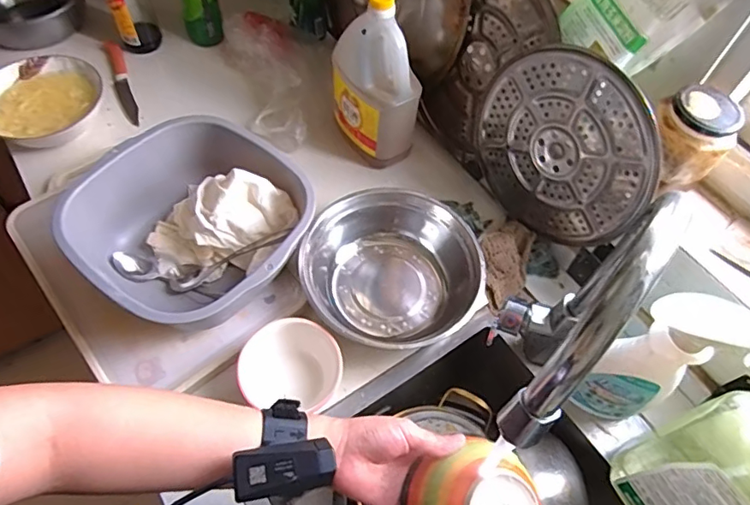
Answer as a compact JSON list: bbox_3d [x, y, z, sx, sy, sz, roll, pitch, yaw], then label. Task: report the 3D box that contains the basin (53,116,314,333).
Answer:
[{"bbox_3d":[-0.217,-0.022,0.652,0.248,0.131,0.252,35,62,16],"label":"basin"}]

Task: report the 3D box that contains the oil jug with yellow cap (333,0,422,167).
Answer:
[{"bbox_3d":[0.001,-0.243,0.735,0.073,0.232,0.124,-31,66,-21],"label":"oil jug with yellow cap"}]

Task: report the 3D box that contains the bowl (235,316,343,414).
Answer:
[{"bbox_3d":[-0.098,0.132,0.614,0.113,0.057,0.092,0,58,-5],"label":"bowl"}]

